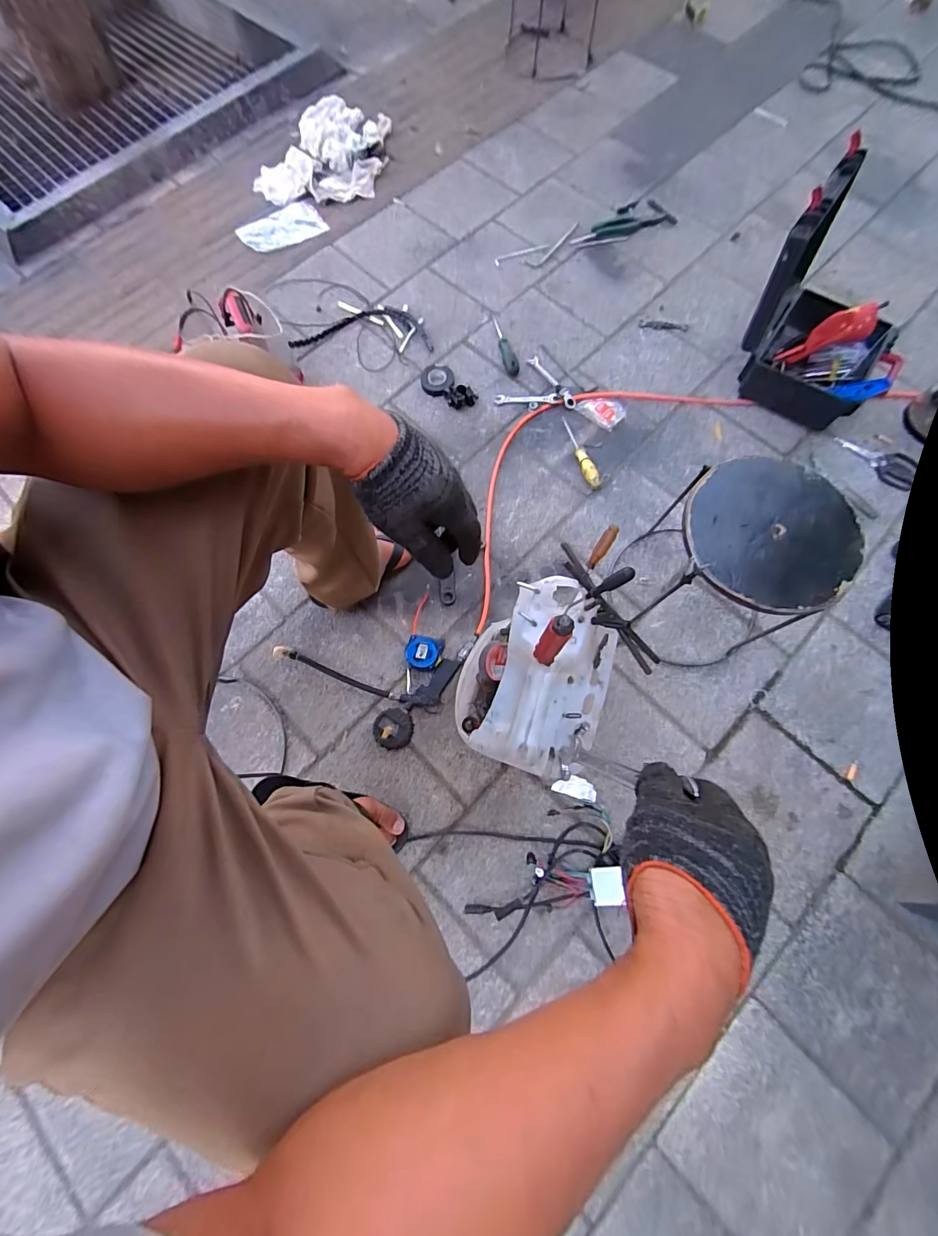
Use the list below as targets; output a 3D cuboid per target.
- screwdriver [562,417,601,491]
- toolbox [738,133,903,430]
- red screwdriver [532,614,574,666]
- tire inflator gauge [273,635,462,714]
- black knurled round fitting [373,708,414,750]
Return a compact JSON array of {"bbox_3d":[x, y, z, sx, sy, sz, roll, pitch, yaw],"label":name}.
[{"bbox_3d":[0.247,-0.368,0.953,0.027,0.028,0.191,-15,74,-4],"label":"screwdriver"},{"bbox_3d":[0.754,-0.627,0.872,0.315,0.320,0.278,33,76,10],"label":"toolbox"},{"bbox_3d":[0.084,0.024,0.436,0.023,0.095,0.028,26,75,8],"label":"red screwdriver"},{"bbox_3d":[-0.172,0.086,0.824,0.303,0.037,0.138,12,74,4],"label":"tire inflator gauge"},{"bbox_3d":[-0.136,0.205,0.788,0.073,0.036,0.069,-43,77,-11],"label":"black knurled round fitting"}]

